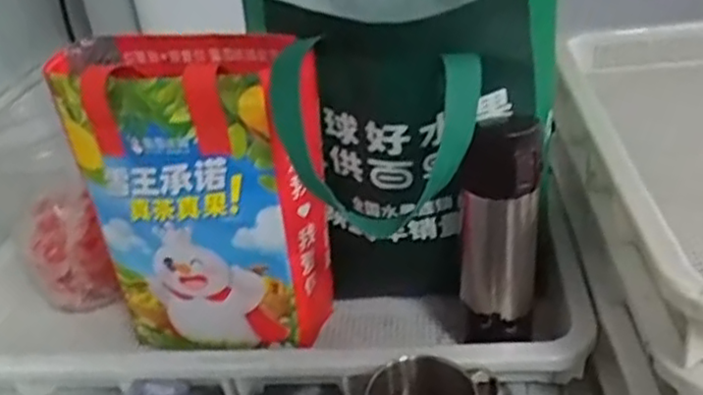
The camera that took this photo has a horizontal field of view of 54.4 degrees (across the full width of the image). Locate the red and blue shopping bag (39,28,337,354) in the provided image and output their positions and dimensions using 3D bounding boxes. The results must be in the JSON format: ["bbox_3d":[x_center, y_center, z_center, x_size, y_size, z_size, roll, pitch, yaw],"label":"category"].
[{"bbox_3d":[-0.121,0.001,0.598,0.229,0.257,0.106,6,33,21],"label":"red and blue shopping bag"}]

